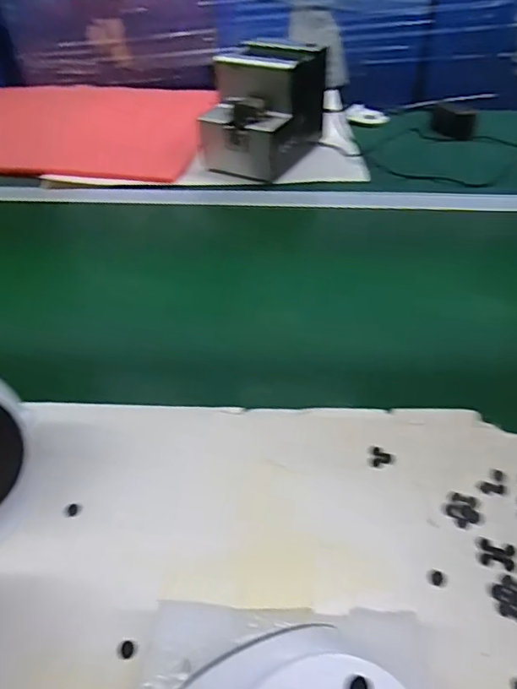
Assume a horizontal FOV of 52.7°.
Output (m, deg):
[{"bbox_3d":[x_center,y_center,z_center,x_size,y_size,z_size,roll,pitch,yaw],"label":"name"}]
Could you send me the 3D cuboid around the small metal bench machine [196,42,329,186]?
[{"bbox_3d":[0.012,-0.360,0.795,0.124,0.144,0.181,22,48,23],"label":"small metal bench machine"}]

